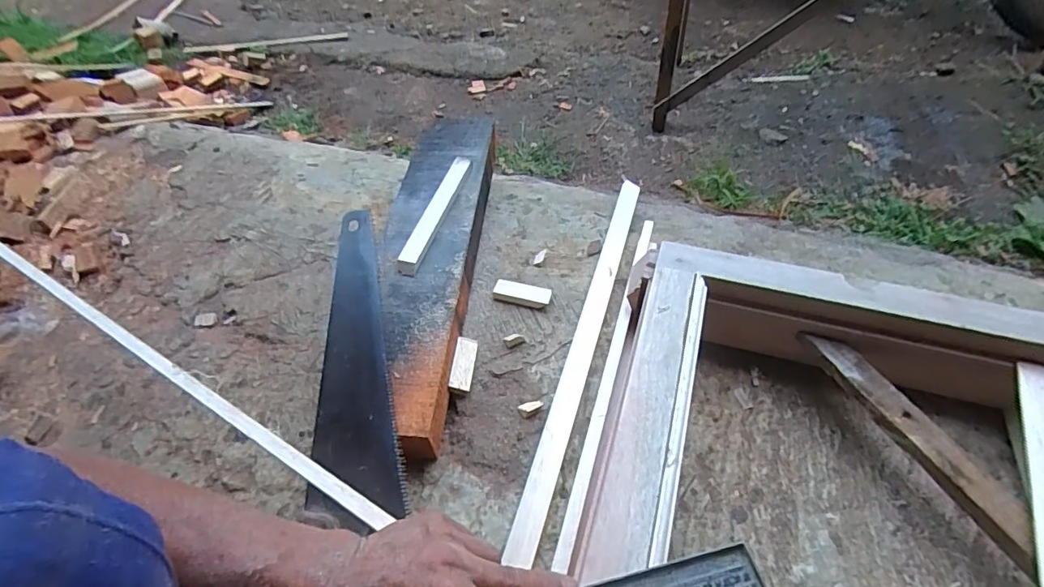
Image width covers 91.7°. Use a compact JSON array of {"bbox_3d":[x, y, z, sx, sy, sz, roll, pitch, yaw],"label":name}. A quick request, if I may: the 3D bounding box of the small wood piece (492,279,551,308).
[{"bbox_3d":[0.000,0.000,0.687,0.077,0.014,0.029,12,51,13],"label":"small wood piece"}]

